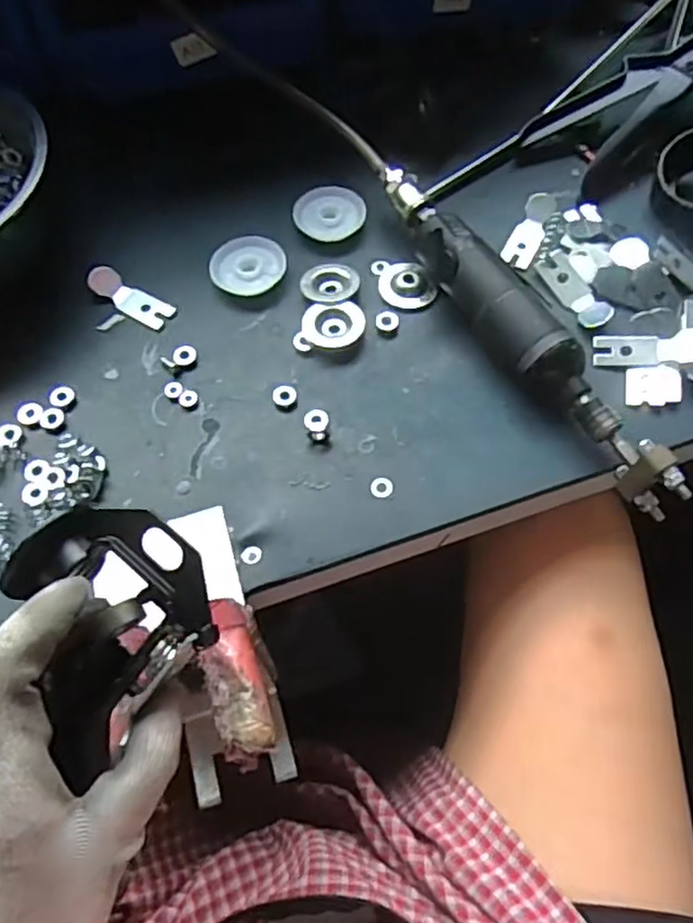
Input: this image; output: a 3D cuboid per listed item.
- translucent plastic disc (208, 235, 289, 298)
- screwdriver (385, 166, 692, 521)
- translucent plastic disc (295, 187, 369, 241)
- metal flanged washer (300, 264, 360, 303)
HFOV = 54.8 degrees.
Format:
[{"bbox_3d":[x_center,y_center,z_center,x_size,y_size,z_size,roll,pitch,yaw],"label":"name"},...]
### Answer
[{"bbox_3d":[-0.067,-0.133,0.453,0.048,0.006,0.046,0,68,-1],"label":"translucent plastic disc"},{"bbox_3d":[0.098,-0.086,0.403,0.039,0.040,0.282,-29,67,-12],"label":"screwdriver"},{"bbox_3d":[-0.012,-0.177,0.473,0.049,0.005,0.049,0,68,-1],"label":"translucent plastic disc"},{"bbox_3d":[-0.010,-0.119,0.443,0.035,0.006,0.036,0,68,-1],"label":"metal flanged washer"}]

